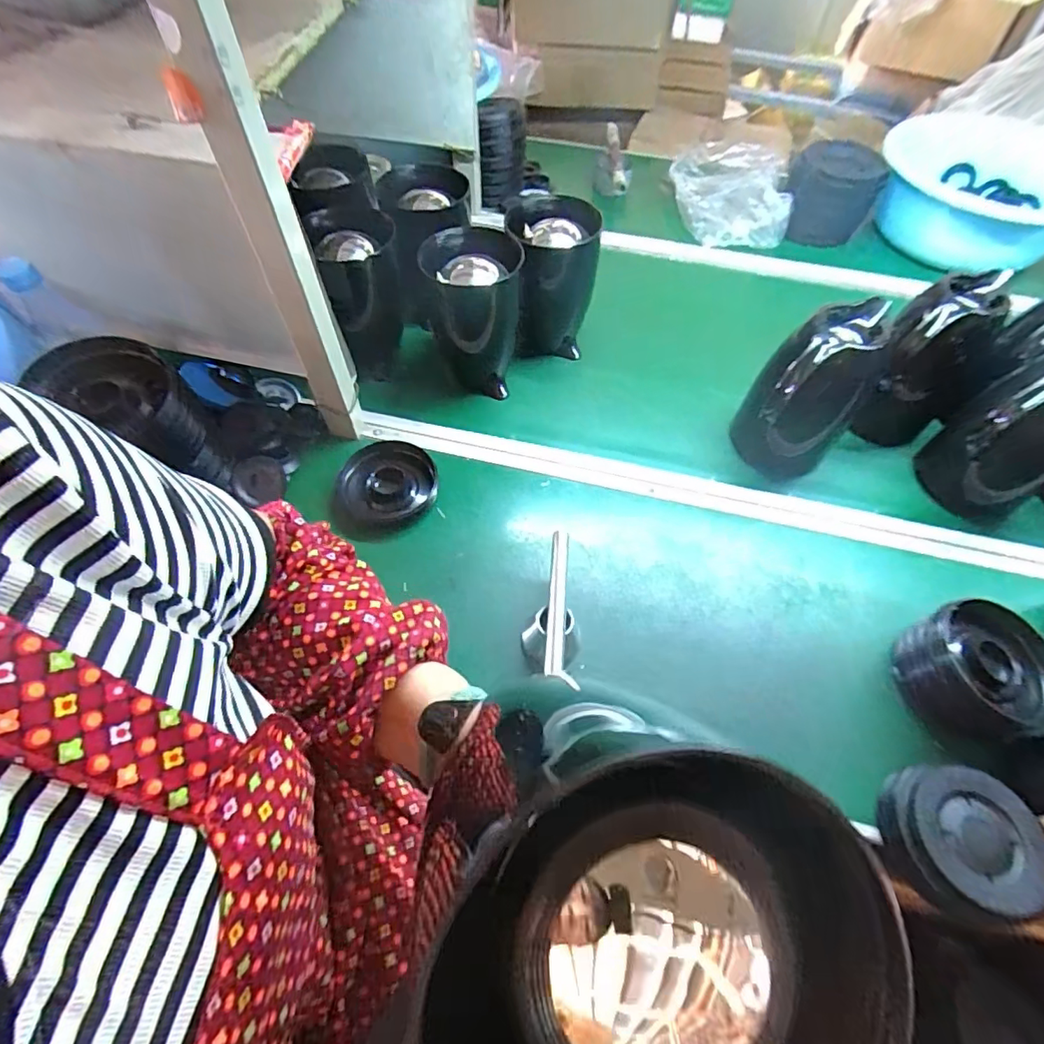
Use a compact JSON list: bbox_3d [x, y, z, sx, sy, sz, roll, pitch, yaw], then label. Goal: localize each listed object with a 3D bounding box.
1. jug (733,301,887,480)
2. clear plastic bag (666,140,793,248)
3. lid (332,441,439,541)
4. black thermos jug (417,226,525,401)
[{"bbox_3d":[0.354,-0.154,0.659,0.123,0.191,0.153,39,63,20],"label":"jug"},{"bbox_3d":[0.404,-0.653,1.040,0.213,0.076,0.294,8,57,2],"label":"clear plastic bag"},{"bbox_3d":[-0.172,-0.043,0.673,0.116,0.019,0.139,8,57,2],"label":"lid"},{"bbox_3d":[-0.066,-0.285,0.737,0.127,0.187,0.115,12,58,4],"label":"black thermos jug"}]

